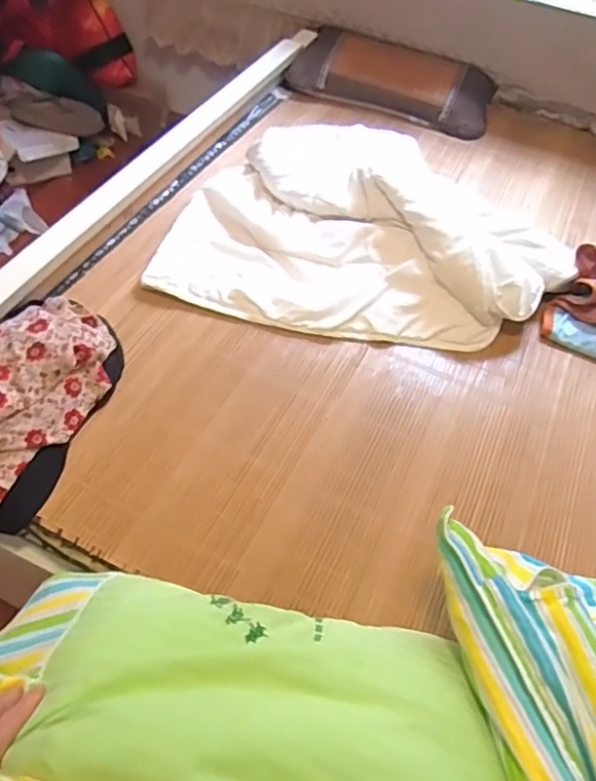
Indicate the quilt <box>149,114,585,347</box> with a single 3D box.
[{"bbox_3d":[0.147,-0.328,1.142,0.716,0.100,0.579,14,52,5],"label":"quilt"}]

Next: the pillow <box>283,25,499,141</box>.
[{"bbox_3d":[0.242,-0.780,1.523,0.496,0.105,0.225,21,53,11],"label":"pillow"}]

